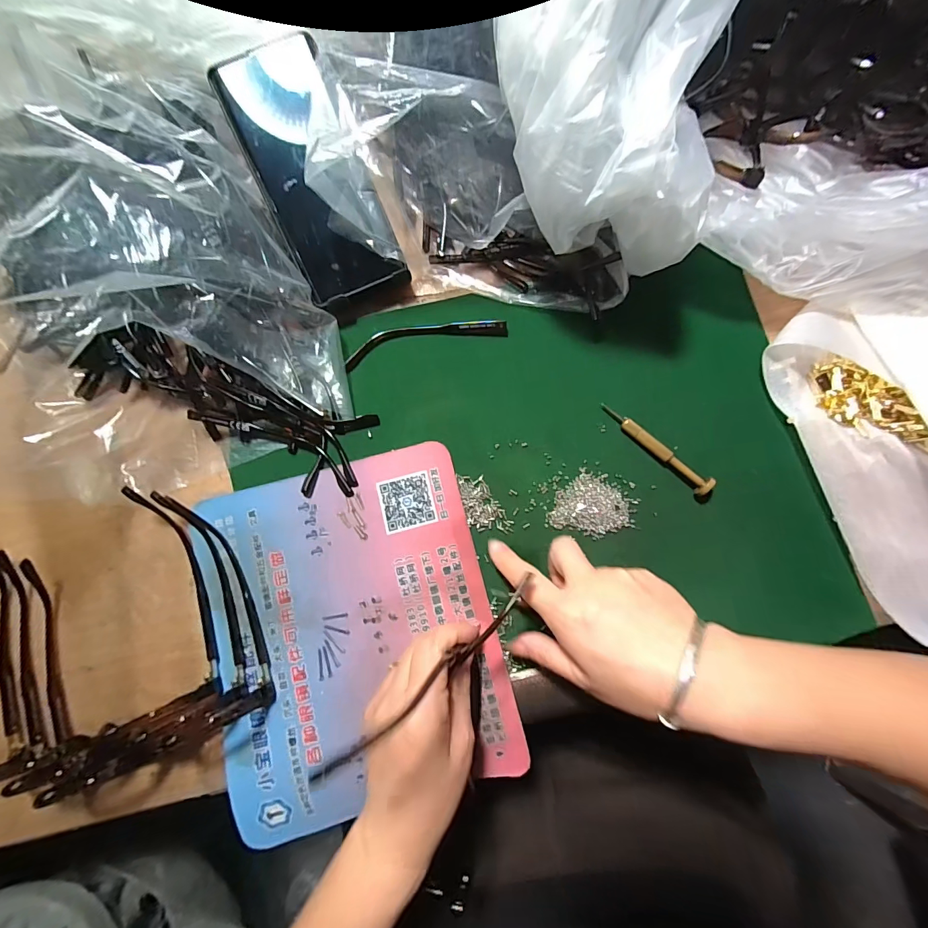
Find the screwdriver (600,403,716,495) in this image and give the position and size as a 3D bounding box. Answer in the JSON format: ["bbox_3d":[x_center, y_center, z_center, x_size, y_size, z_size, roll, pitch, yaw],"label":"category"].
[{"bbox_3d":[0.138,-0.012,0.296,0.093,0.013,0.013,40,84,7],"label":"screwdriver"}]

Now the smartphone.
[{"bbox_3d":[-0.111,-0.208,0.290,0.073,0.012,0.163,-19,104,-1],"label":"smartphone"}]

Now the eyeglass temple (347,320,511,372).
[{"bbox_3d":[-0.030,-0.099,0.316,0.126,0.004,0.026,-13,81,0],"label":"eyeglass temple"}]

